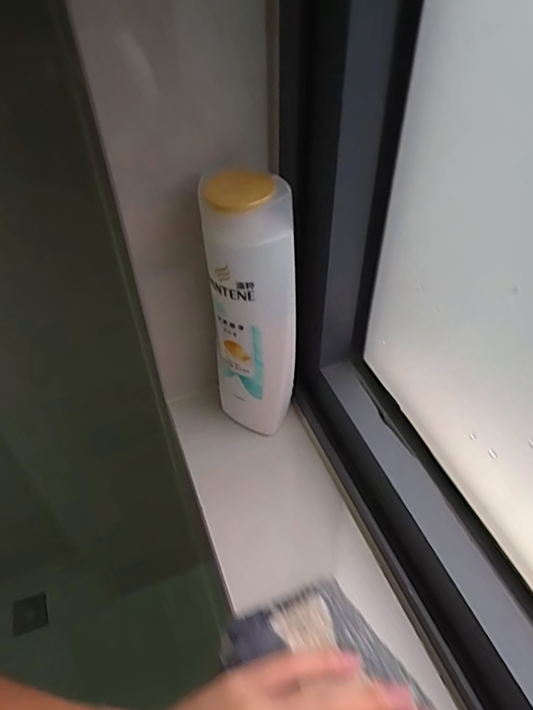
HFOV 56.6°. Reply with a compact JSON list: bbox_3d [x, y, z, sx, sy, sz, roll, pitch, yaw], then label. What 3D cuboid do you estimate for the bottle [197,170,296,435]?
[{"bbox_3d":[-0.009,-0.020,0.353,0.058,0.206,0.037,-3,43,-3],"label":"bottle"}]

